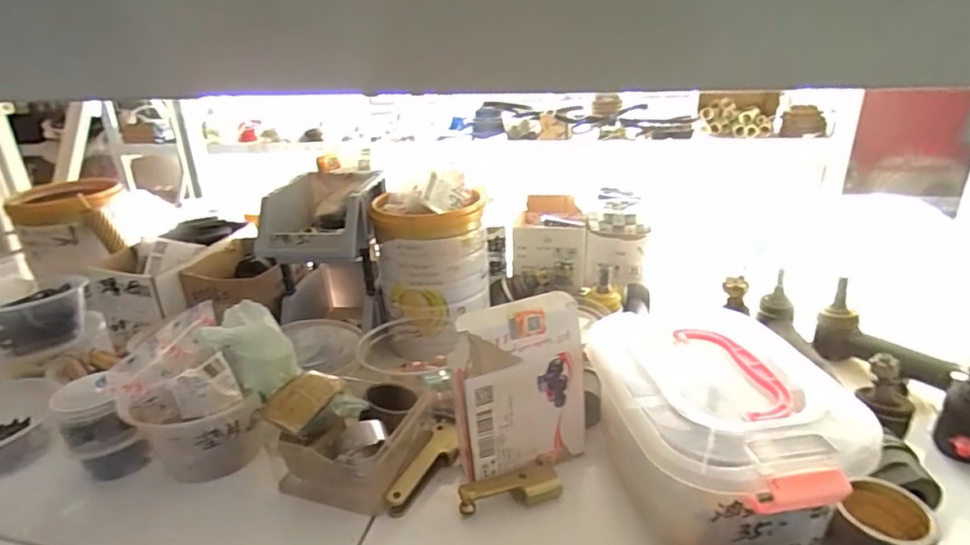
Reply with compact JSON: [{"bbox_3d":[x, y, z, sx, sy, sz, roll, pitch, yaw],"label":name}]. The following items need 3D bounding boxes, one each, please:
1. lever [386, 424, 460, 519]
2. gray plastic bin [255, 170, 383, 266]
[{"bbox_3d":[-0.046,0.163,0.453,0.028,0.020,0.093,7,24,21],"label":"lever"},{"bbox_3d":[-0.176,-0.064,0.607,0.108,0.065,0.123,0,22,6],"label":"gray plastic bin"}]

